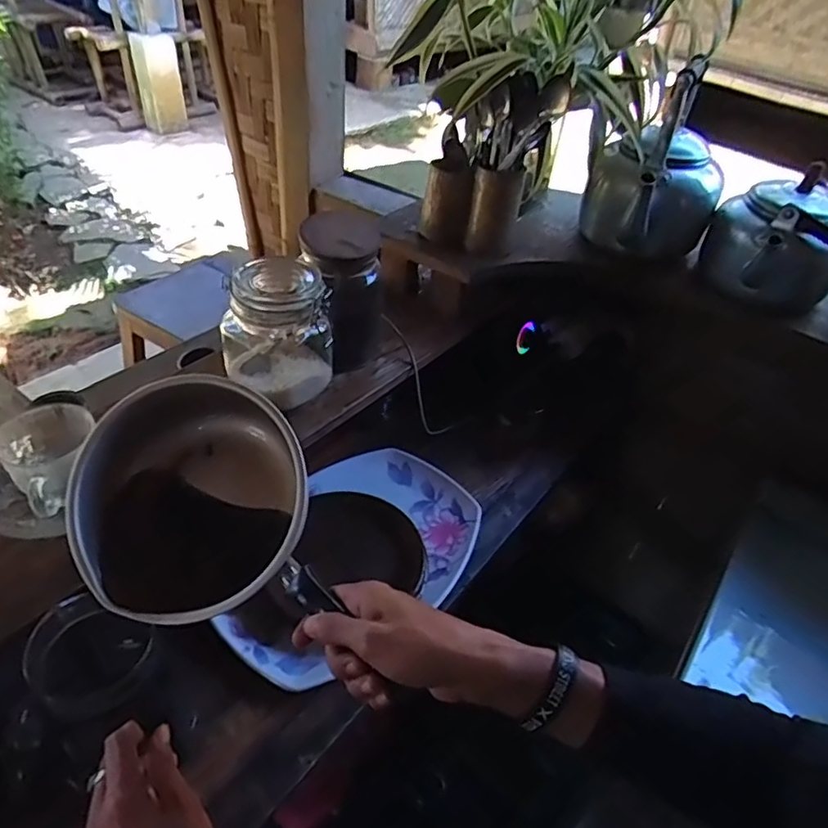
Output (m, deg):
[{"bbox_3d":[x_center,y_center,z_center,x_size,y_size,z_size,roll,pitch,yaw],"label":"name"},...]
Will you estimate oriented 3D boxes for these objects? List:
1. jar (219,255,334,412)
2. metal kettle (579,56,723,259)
[{"bbox_3d":[-0.149,-0.096,0.659,0.099,0.129,0.104,4,42,-4],"label":"jar"},{"bbox_3d":[0.336,-0.339,0.807,0.142,0.214,0.148,-8,44,-18],"label":"metal kettle"}]

